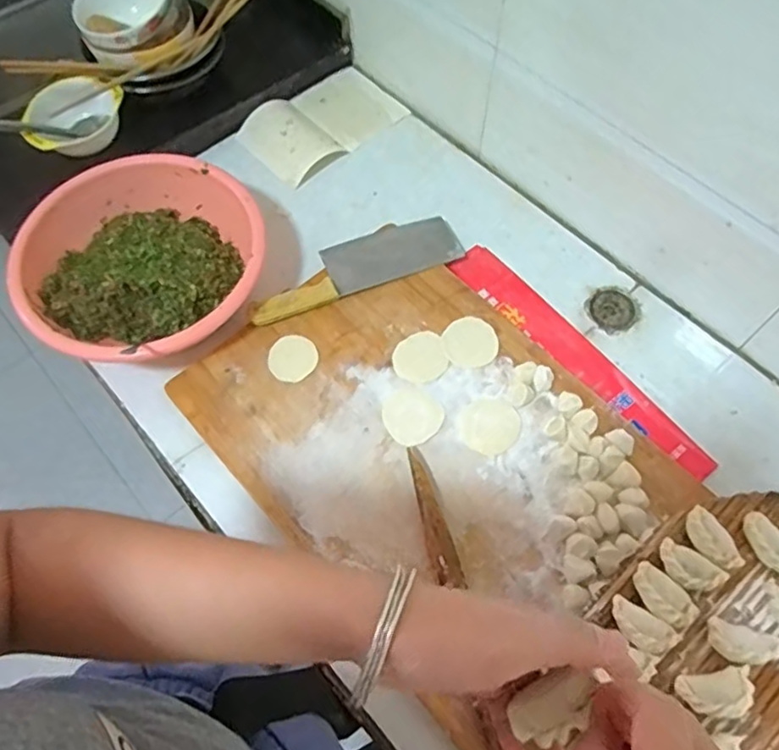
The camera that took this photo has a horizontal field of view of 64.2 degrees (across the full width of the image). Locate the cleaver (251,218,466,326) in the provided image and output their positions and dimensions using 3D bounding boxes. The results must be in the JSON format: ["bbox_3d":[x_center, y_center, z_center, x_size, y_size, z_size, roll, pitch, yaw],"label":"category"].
[{"bbox_3d":[-0.043,-0.139,0.797,0.277,0.018,0.076,-20,64,-10],"label":"cleaver"}]

